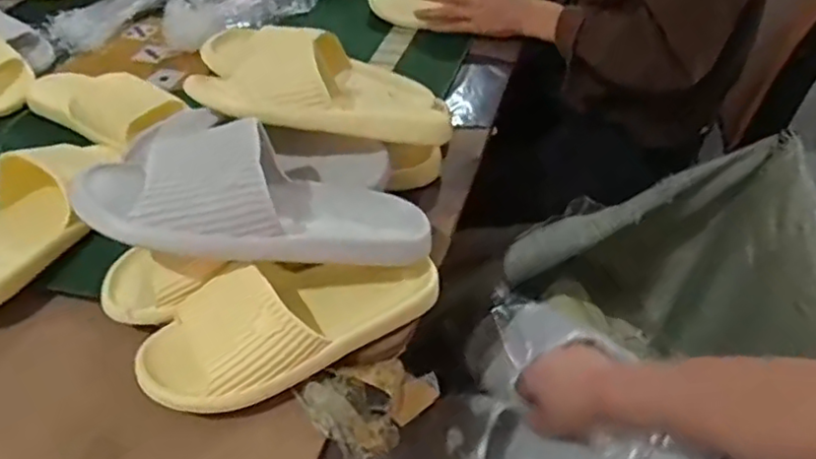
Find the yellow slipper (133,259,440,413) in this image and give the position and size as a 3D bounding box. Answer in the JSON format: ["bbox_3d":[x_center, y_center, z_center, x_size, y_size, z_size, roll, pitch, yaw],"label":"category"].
[{"bbox_3d":[-0.093,0.063,0.539,0.247,0.059,0.098,-25,48,-22],"label":"yellow slipper"}]

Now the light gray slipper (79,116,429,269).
[{"bbox_3d":[-0.115,-0.024,0.544,0.280,0.071,0.103,9,39,-23],"label":"light gray slipper"}]

